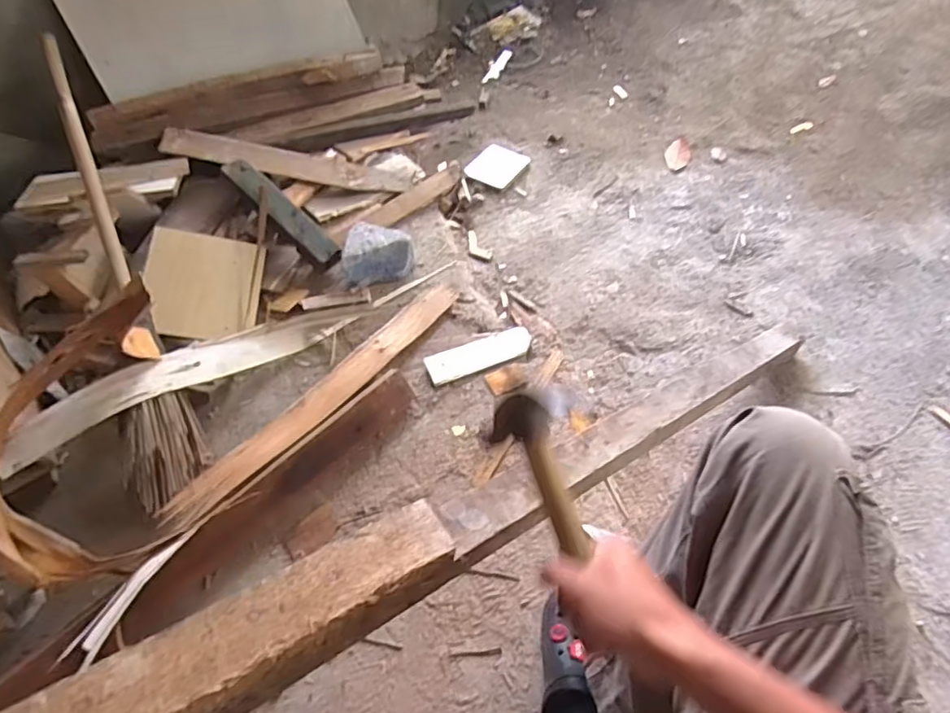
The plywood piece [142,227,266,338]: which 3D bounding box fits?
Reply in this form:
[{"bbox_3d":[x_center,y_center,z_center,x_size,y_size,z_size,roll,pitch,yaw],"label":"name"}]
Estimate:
[{"bbox_3d":[-0.513,-0.135,1.085,0.196,0.017,0.213,11,66,-27],"label":"plywood piece"}]

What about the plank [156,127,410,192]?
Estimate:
[{"bbox_3d":[-0.414,-0.432,1.281,0.533,0.023,0.090,9,55,-10],"label":"plank"}]

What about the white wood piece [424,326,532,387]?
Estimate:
[{"bbox_3d":[0.009,-0.006,1.056,0.198,0.016,0.058,-20,55,-11],"label":"white wood piece"}]

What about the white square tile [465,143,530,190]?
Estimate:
[{"bbox_3d":[0.054,-0.469,1.406,0.113,0.011,0.138,32,63,10],"label":"white square tile"}]

